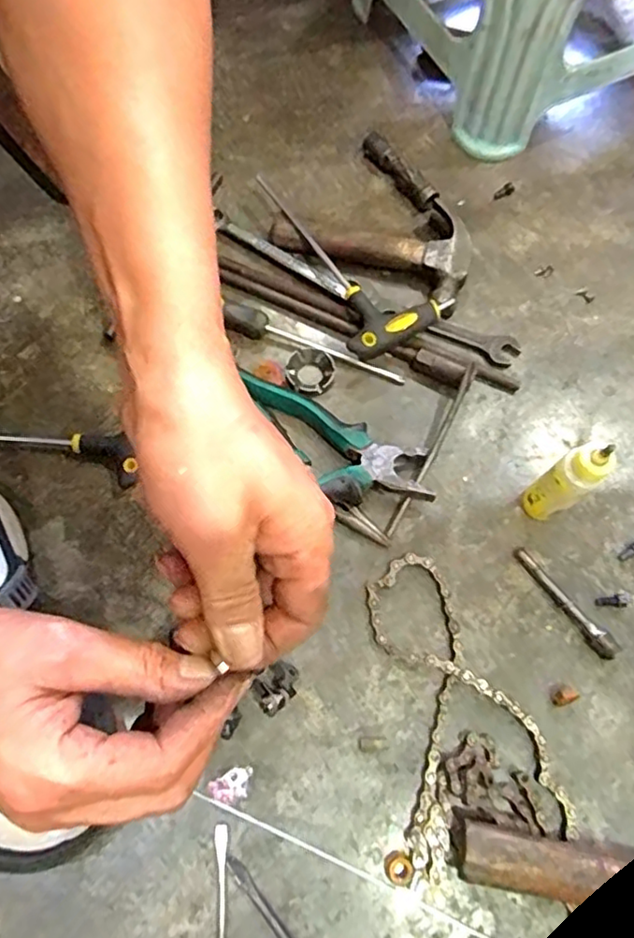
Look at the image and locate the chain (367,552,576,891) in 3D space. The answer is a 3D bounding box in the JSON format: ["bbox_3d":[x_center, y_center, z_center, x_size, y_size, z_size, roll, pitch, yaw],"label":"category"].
[{"bbox_3d":[0.087,0.158,0.429,0.106,0.018,0.198,-15,70,-7],"label":"chain"}]

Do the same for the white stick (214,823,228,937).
[{"bbox_3d":[-0.061,0.278,0.386,0.008,0.004,0.105,0,69,-1],"label":"white stick"}]

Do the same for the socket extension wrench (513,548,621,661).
[{"bbox_3d":[0.181,0.096,0.456,0.012,0.013,0.095,-33,73,-13],"label":"socket extension wrench"}]

